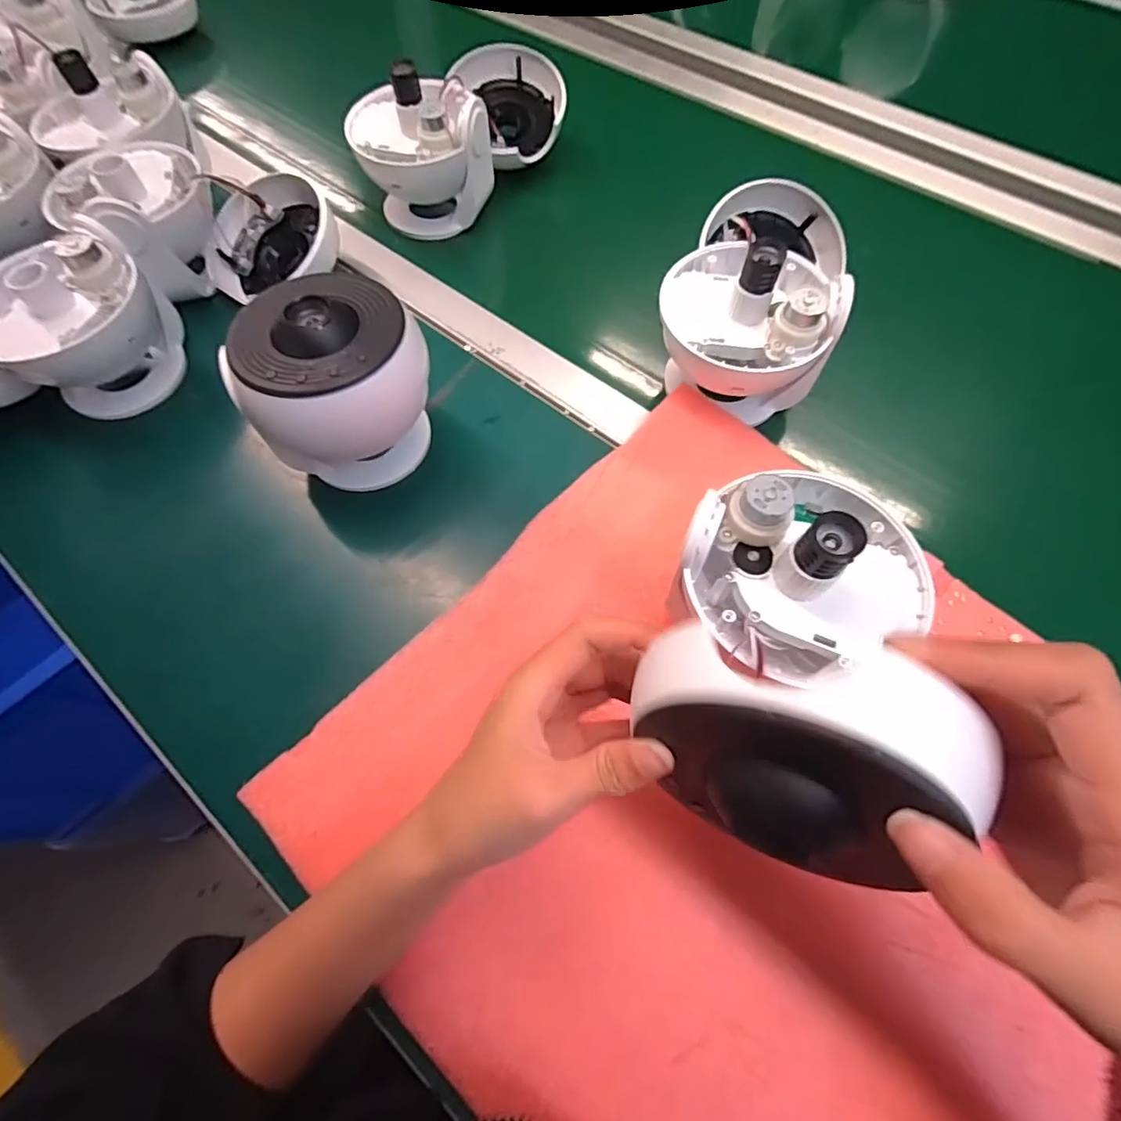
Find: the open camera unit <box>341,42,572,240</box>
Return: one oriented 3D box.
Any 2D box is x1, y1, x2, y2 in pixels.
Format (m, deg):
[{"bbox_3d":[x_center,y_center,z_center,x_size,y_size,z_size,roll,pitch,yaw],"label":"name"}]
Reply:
[{"bbox_3d":[-0.088,-0.413,0.518,0.116,0.106,0.222,33,68,15],"label":"open camera unit"}]

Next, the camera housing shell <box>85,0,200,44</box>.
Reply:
[{"bbox_3d":[-0.513,-0.694,0.684,0.117,0.042,0.071,-8,64,-4],"label":"camera housing shell"}]

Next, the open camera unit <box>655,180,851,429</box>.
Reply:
[{"bbox_3d":[0.149,-0.207,0.415,0.118,0.104,0.192,19,66,9],"label":"open camera unit"}]

